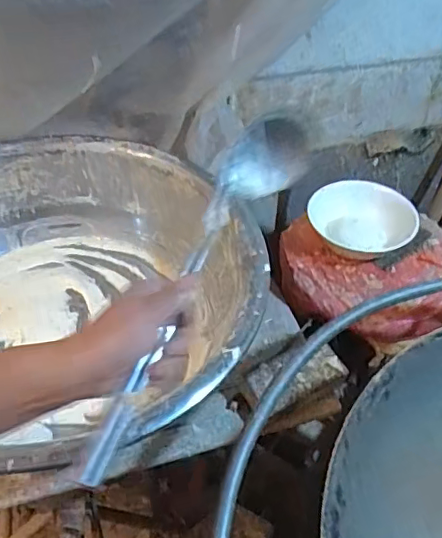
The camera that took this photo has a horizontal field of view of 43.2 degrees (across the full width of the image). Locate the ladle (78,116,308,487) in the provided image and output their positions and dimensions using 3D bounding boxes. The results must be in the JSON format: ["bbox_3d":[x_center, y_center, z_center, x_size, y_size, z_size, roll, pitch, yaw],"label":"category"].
[{"bbox_3d":[-0.010,0.001,0.477,0.058,0.084,0.373,19,58,12],"label":"ladle"}]

